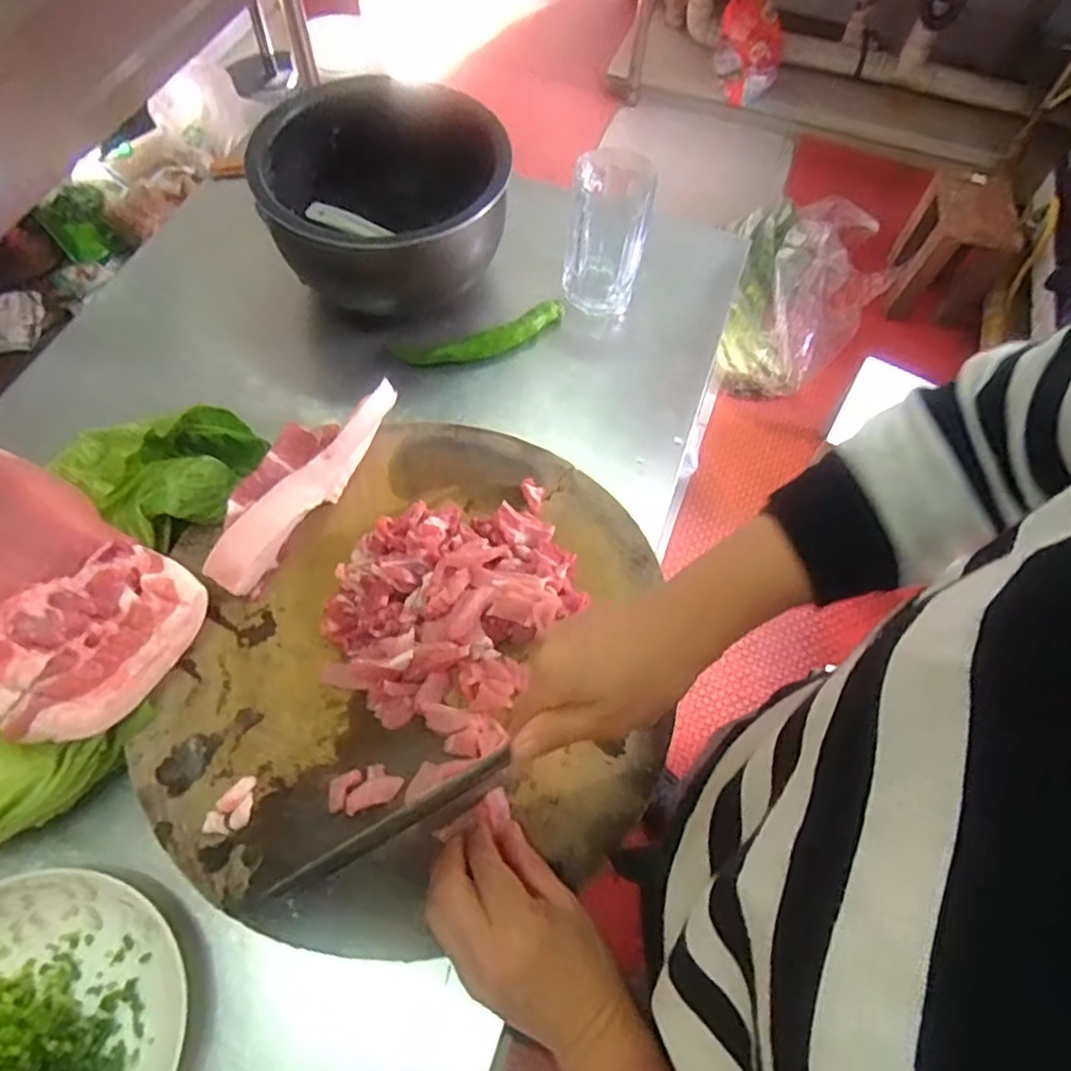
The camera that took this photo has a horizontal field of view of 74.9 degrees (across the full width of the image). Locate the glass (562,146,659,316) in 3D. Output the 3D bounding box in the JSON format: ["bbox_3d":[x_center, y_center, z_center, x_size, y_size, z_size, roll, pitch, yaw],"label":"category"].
[{"bbox_3d":[0.070,-0.293,0.681,0.073,0.125,0.082,9,62,2],"label":"glass"}]

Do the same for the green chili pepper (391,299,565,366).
[{"bbox_3d":[-0.049,-0.192,0.671,0.170,0.028,0.038,-16,64,-11],"label":"green chili pepper"}]

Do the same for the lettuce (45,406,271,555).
[{"bbox_3d":[-0.271,-0.049,0.524,0.133,0.047,0.090,-32,68,-18],"label":"lettuce"}]

